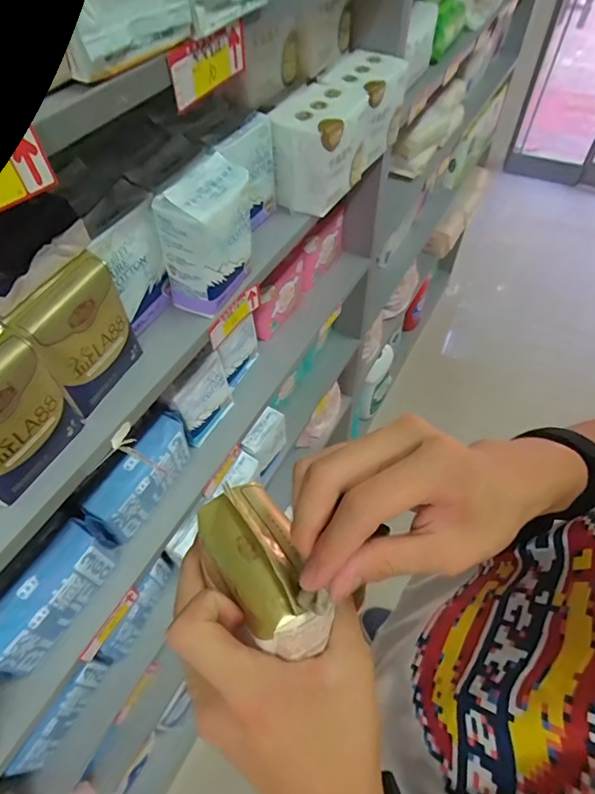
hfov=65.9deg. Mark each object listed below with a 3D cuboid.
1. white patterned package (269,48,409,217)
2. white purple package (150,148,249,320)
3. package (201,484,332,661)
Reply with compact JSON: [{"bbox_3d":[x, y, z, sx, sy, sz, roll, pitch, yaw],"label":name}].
[{"bbox_3d":[0.061,-0.373,0.634,0.090,0.101,0.272,24,58,17],"label":"white patterned package"},{"bbox_3d":[-0.088,-0.163,0.469,0.053,0.121,0.096,23,58,17],"label":"white purple package"},{"bbox_3d":[-0.021,0.093,0.256,0.049,0.032,0.098,-26,47,-16],"label":"package"}]

